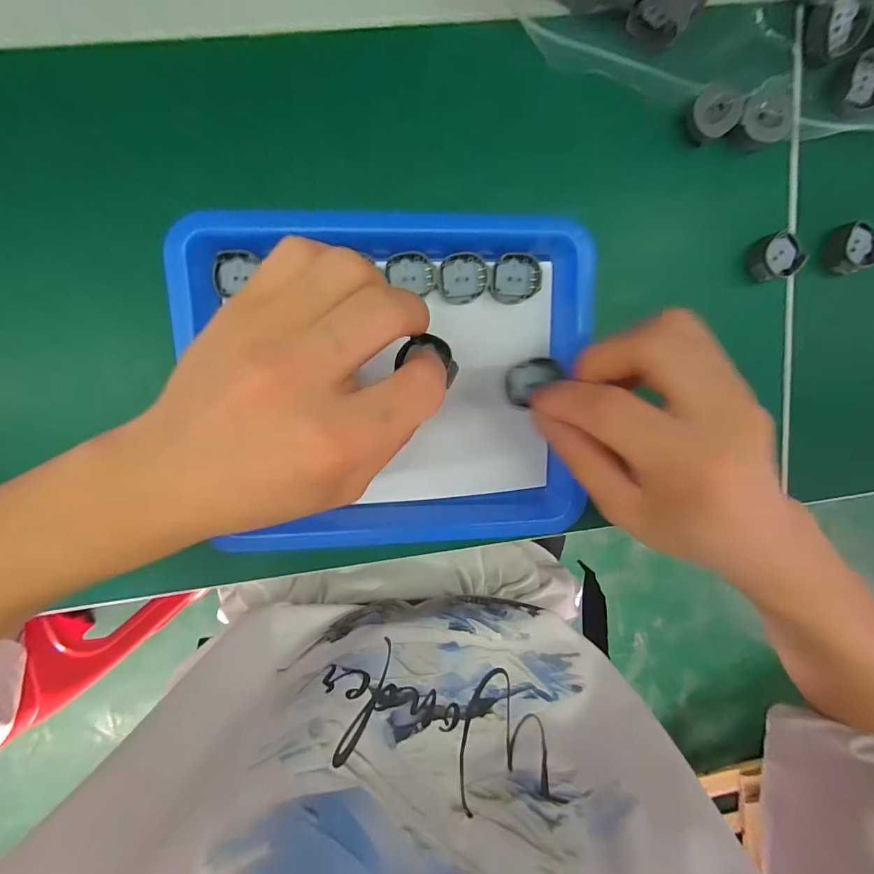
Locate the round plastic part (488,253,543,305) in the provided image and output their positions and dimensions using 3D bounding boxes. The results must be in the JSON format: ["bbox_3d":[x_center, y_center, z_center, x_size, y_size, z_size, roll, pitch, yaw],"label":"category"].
[{"bbox_3d":[0.044,-0.089,0.239,0.029,0.009,0.026,1,99,-5],"label":"round plastic part"}]

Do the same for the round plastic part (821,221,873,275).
[{"bbox_3d":[0.254,-0.115,0.257,0.023,0.019,0.028,-7,99,-3],"label":"round plastic part"}]

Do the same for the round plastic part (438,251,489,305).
[{"bbox_3d":[0.015,-0.088,0.235,0.027,0.009,0.026,-1,99,-4],"label":"round plastic part"}]

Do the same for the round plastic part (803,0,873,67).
[{"bbox_3d":[0.217,-0.224,0.229,0.029,0.013,0.029,-1,122,-2],"label":"round plastic part"}]

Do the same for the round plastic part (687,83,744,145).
[{"bbox_3d":[0.152,-0.178,0.231,0.025,0.012,0.024,-1,99,-4],"label":"round plastic part"}]

